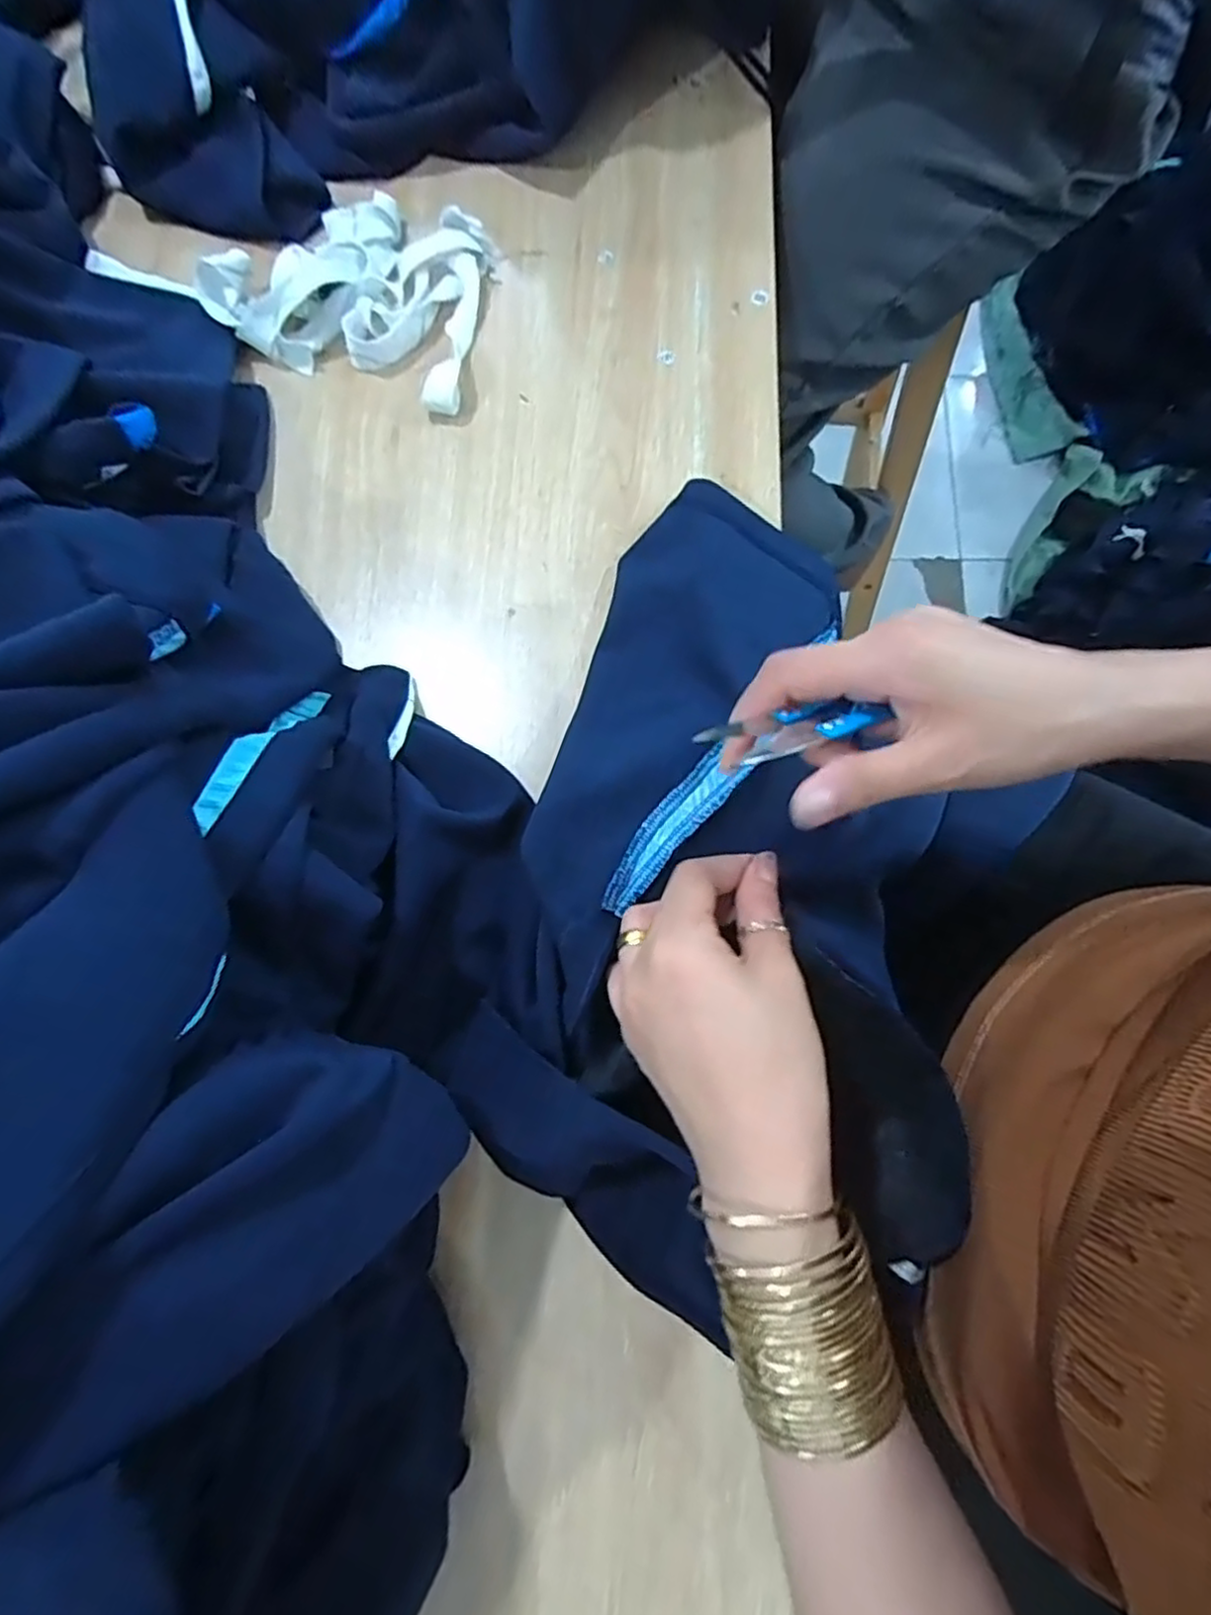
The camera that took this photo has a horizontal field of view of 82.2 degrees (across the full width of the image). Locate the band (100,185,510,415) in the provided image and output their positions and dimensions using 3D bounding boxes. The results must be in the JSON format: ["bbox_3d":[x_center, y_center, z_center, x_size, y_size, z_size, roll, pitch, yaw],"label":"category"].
[{"bbox_3d":[-0.191,-0.361,0.457,0.253,0.029,0.134,23,79,8],"label":"band"}]

